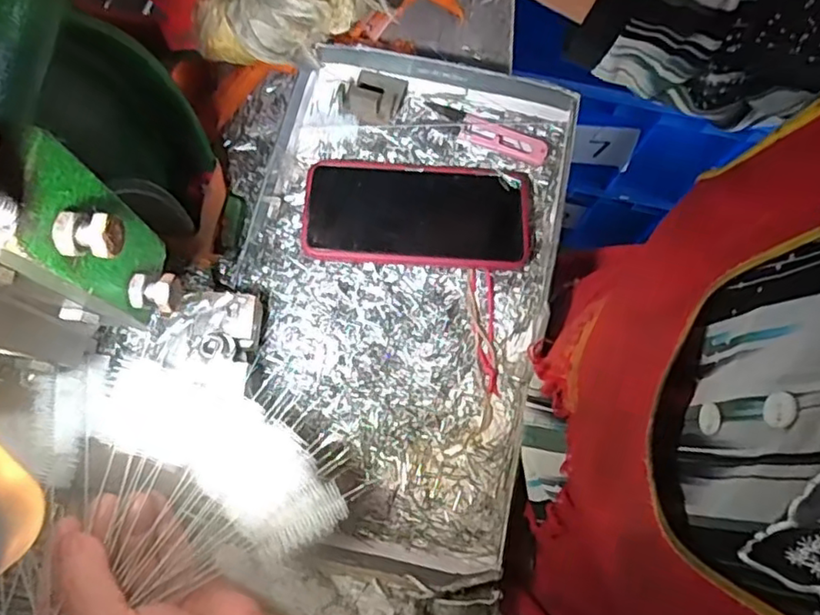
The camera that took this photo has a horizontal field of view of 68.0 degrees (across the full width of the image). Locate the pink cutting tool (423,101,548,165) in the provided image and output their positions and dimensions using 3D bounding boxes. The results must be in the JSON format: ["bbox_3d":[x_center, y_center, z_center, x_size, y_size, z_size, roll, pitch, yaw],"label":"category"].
[{"bbox_3d":[0.059,-0.138,0.474,0.102,0.007,0.026,24,76,6],"label":"pink cutting tool"}]

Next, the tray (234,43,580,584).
[{"bbox_3d":[-0.010,-0.014,0.430,0.209,0.030,0.353,12,75,2],"label":"tray"}]

